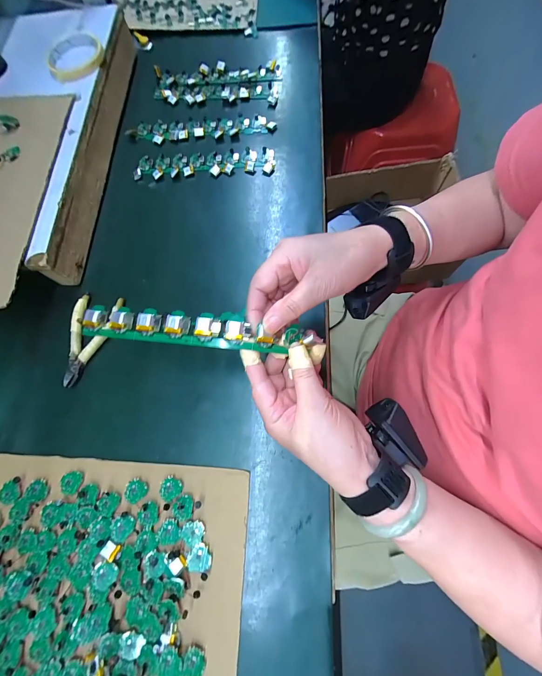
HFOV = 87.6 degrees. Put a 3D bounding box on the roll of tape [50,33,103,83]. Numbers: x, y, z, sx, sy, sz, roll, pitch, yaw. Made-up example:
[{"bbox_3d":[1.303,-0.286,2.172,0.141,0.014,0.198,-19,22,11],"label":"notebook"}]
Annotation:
[{"bbox_3d":[-0.309,-0.443,0.443,0.088,0.010,0.104,-35,73,-5],"label":"roll of tape"}]

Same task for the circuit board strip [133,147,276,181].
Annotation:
[{"bbox_3d":[-0.107,-0.279,0.449,0.222,0.012,0.048,0,73,2],"label":"circuit board strip"}]

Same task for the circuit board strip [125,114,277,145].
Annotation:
[{"bbox_3d":[-0.119,-0.354,0.471,0.248,0.009,0.047,0,73,2],"label":"circuit board strip"}]

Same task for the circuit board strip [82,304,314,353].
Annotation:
[{"bbox_3d":[-0.075,-0.009,0.266,0.205,0.021,0.031,5,74,3],"label":"circuit board strip"}]

